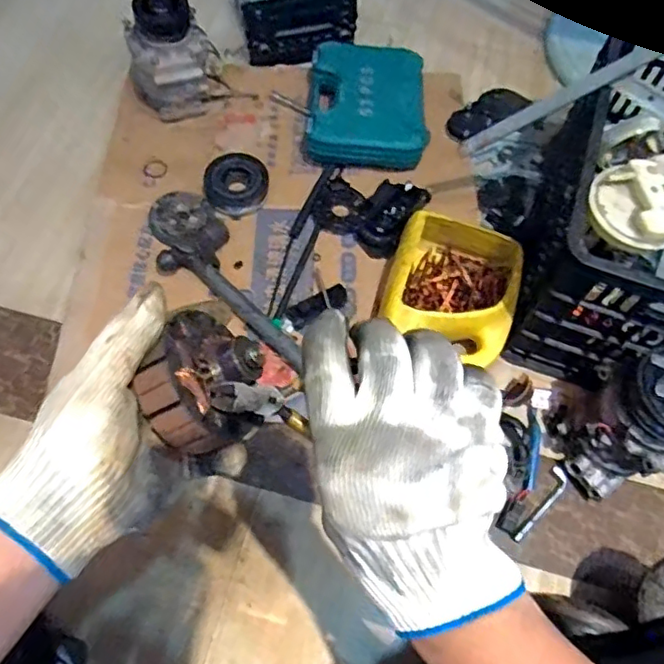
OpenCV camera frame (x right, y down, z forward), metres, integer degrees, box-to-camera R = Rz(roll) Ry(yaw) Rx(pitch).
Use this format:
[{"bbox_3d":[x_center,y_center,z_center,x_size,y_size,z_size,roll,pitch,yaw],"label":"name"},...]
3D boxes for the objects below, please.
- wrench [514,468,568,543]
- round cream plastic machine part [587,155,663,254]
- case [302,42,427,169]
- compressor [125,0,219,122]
[{"bbox_3d":[0.281,0.233,0.794,0.024,0.015,0.117,34,67,14],"label":"wrench"},{"bbox_3d":[0.369,-0.152,0.713,0.117,0.036,0.110,31,66,13],"label":"round cream plastic machine part"},{"bbox_3d":[0.060,-0.392,1.038,0.192,0.078,0.256,4,63,0],"label":"case"},{"bbox_3d":[-0.269,-0.469,1.004,0.156,0.185,0.116,-15,65,-9],"label":"compressor"}]

